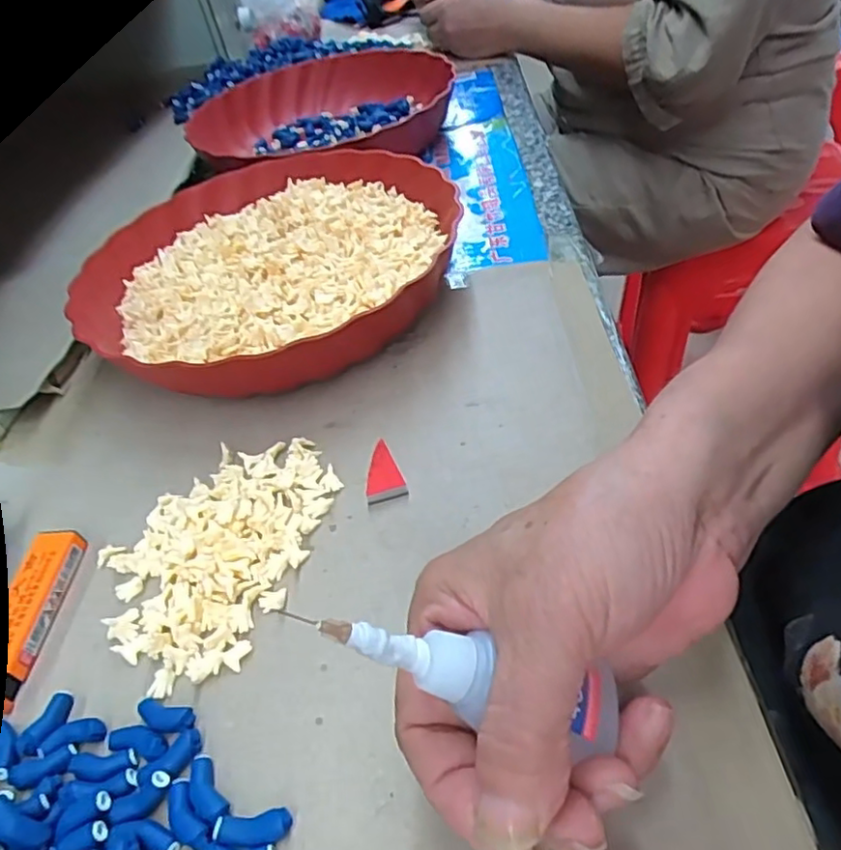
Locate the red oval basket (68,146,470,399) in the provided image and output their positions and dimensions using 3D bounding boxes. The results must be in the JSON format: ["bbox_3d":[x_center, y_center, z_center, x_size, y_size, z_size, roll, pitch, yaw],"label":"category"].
[{"bbox_3d":[-0.092,-0.108,0.418,0.240,0.046,0.236,24,55,32],"label":"red oval basket"}]

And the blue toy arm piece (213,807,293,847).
[{"bbox_3d":[-0.054,0.131,0.207,0.024,0.006,0.010,-13,44,0],"label":"blue toy arm piece"}]

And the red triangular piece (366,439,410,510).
[{"bbox_3d":[-0.018,0.023,0.303,0.018,0.005,0.035,-15,44,-2],"label":"red triangular piece"}]

